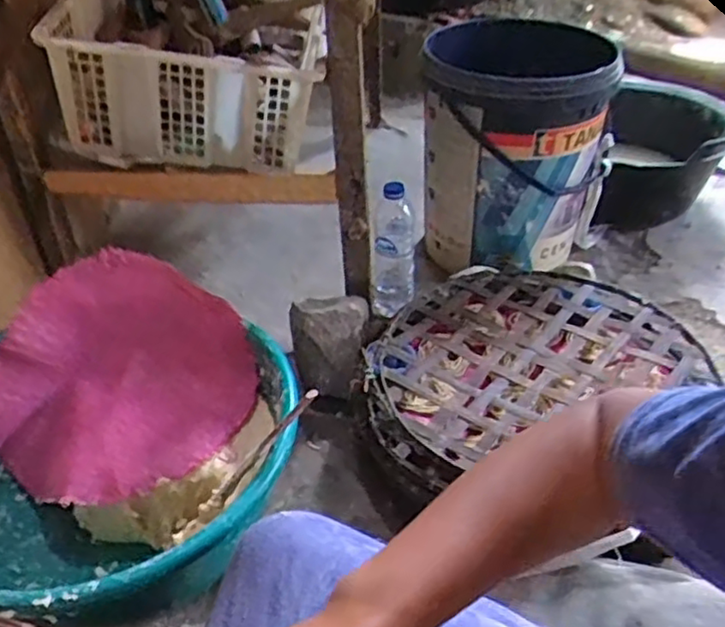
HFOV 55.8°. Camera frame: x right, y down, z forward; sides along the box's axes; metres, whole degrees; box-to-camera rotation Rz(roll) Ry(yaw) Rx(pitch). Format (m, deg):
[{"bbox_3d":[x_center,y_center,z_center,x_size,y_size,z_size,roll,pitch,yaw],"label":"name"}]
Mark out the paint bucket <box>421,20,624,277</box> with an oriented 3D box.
[{"bbox_3d":[0.250,-0.269,1.152,0.307,0.345,0.261,9,39,12],"label":"paint bucket"}]

